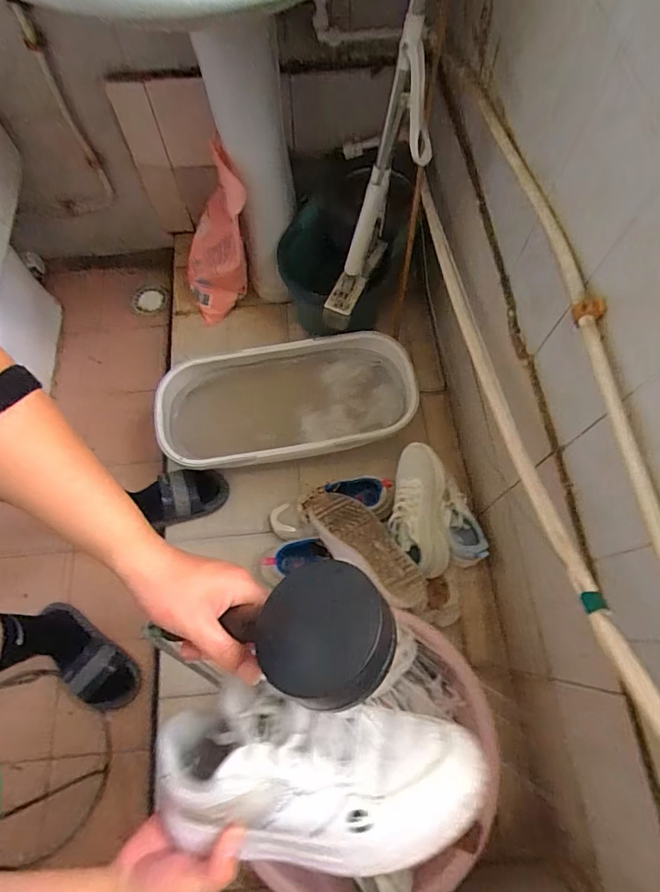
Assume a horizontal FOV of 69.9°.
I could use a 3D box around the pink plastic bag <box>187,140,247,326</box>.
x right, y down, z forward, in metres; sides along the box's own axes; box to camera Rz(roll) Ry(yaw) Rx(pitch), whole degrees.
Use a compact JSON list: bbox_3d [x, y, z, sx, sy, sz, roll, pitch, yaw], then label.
[{"bbox_3d":[-0.258,-0.457,1.079,0.160,0.390,0.111,37,46,14],"label":"pink plastic bag"}]

